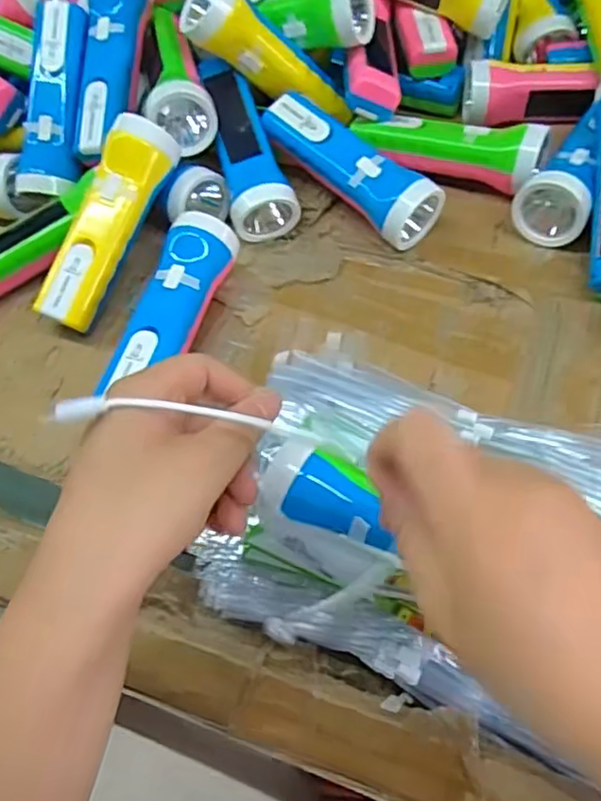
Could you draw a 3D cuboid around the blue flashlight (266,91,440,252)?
[{"bbox_3d":[0.037,-0.181,0.509,0.056,0.061,0.159,-40,63,-20],"label":"blue flashlight"}]

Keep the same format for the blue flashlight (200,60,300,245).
[{"bbox_3d":[-0.049,-0.211,0.523,0.051,0.050,0.168,-19,67,1],"label":"blue flashlight"}]

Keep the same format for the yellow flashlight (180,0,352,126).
[{"bbox_3d":[-0.023,-0.279,0.514,0.147,0.051,0.044,23,50,-31],"label":"yellow flashlight"}]

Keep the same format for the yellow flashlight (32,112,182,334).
[{"bbox_3d":[-0.143,-0.131,0.471,0.041,0.040,0.161,21,84,18],"label":"yellow flashlight"}]

